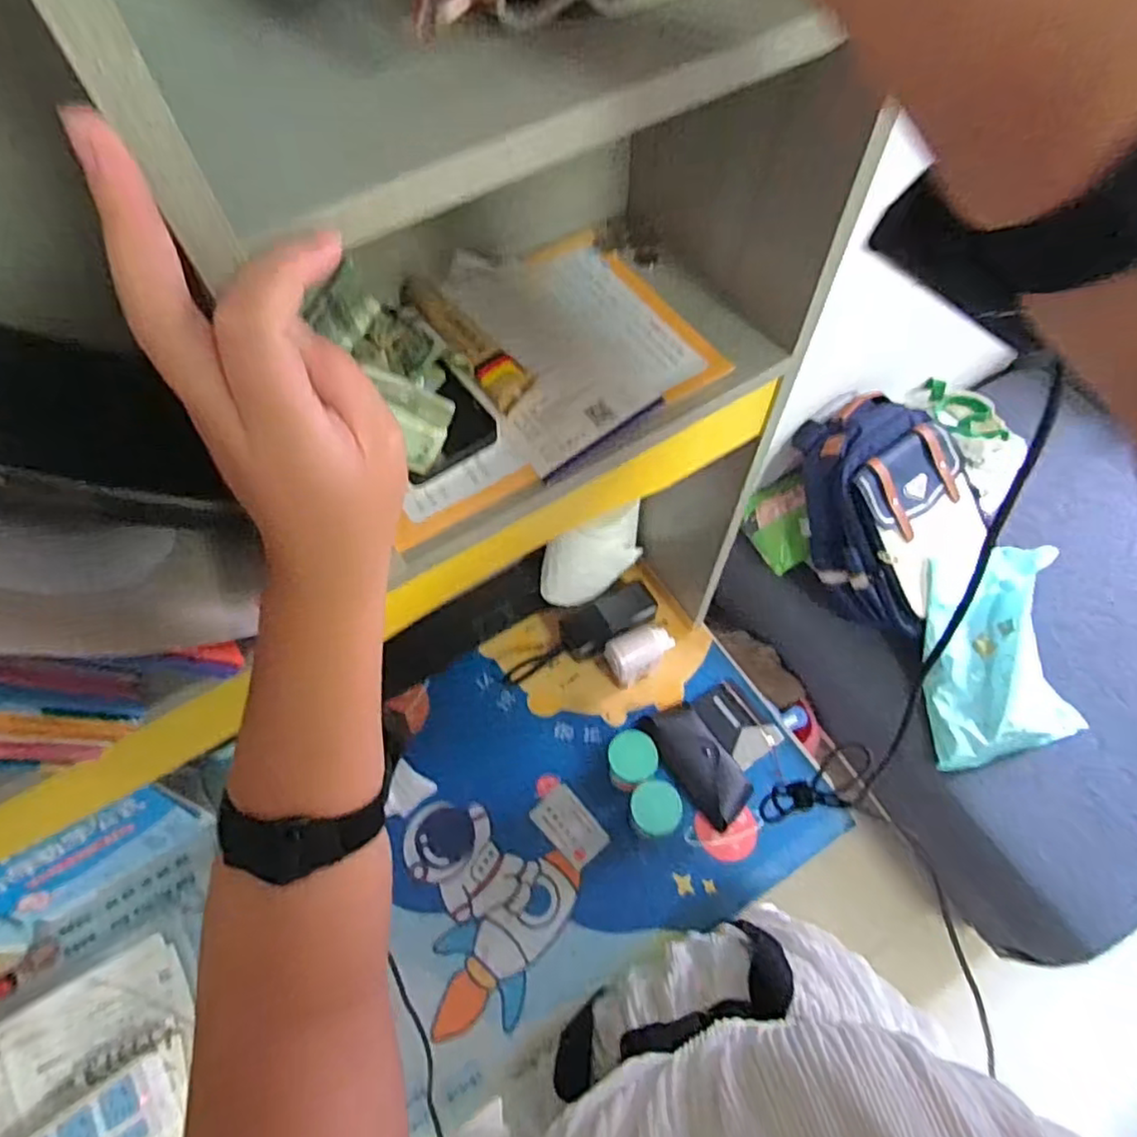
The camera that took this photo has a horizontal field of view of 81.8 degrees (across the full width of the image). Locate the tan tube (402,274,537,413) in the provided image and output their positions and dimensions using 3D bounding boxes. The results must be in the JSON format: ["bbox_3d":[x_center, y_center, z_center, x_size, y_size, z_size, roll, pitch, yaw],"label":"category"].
[{"bbox_3d":[-0.073,-0.159,0.447,0.025,0.022,0.128,-35,66,-16],"label":"tan tube"}]

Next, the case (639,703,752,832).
[{"bbox_3d":[0.159,0.233,0.801,0.068,0.029,0.150,-31,65,-15],"label":"case"}]

